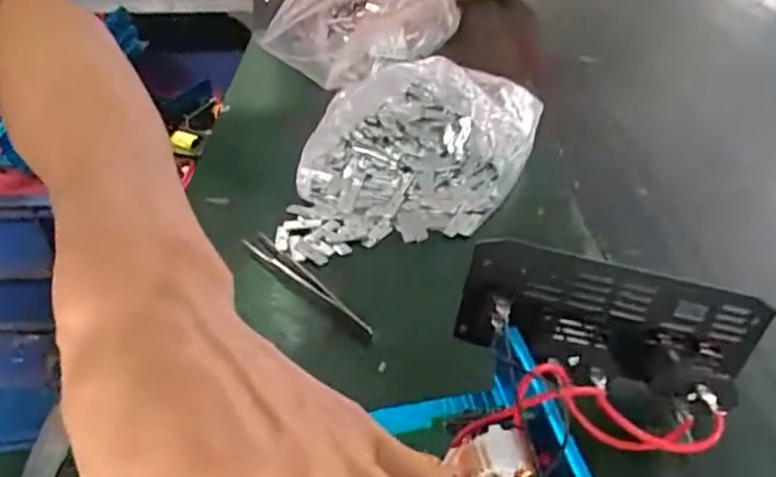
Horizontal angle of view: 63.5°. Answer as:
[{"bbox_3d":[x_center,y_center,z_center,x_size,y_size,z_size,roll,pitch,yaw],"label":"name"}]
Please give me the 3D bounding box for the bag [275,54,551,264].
[{"bbox_3d":[0.015,-0.071,0.464,0.167,0.057,0.234,12,40,14],"label":"bag"}]

